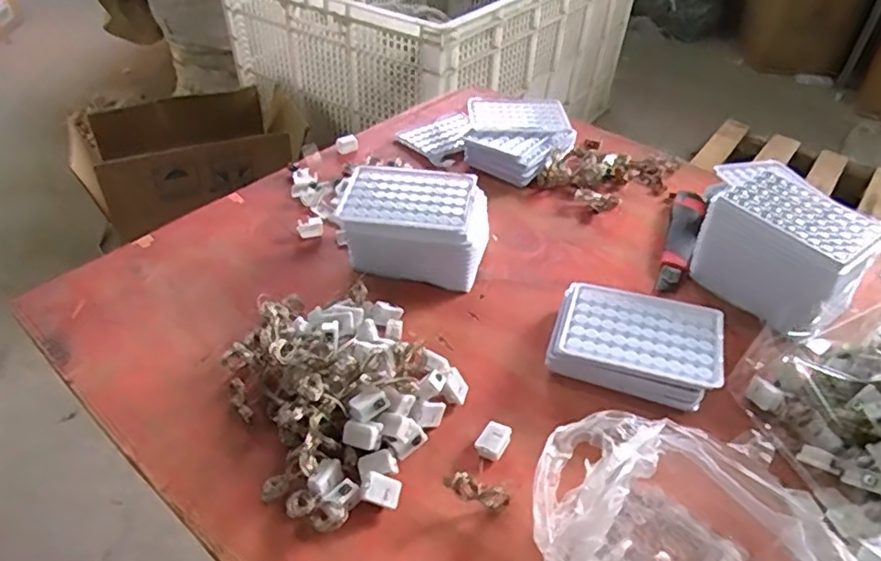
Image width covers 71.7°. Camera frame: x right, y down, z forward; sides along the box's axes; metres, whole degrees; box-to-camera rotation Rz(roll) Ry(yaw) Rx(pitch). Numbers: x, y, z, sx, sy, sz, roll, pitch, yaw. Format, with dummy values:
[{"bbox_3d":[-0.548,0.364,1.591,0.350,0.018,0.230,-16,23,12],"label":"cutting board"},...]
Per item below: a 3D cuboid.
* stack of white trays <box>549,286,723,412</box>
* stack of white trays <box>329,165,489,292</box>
[{"bbox_3d":[0.172,0.054,0.540,0.136,0.035,0.097,14,44,13],"label":"stack of white trays"},{"bbox_3d":[-0.027,-0.056,0.631,0.147,0.073,0.112,11,43,10],"label":"stack of white trays"}]

